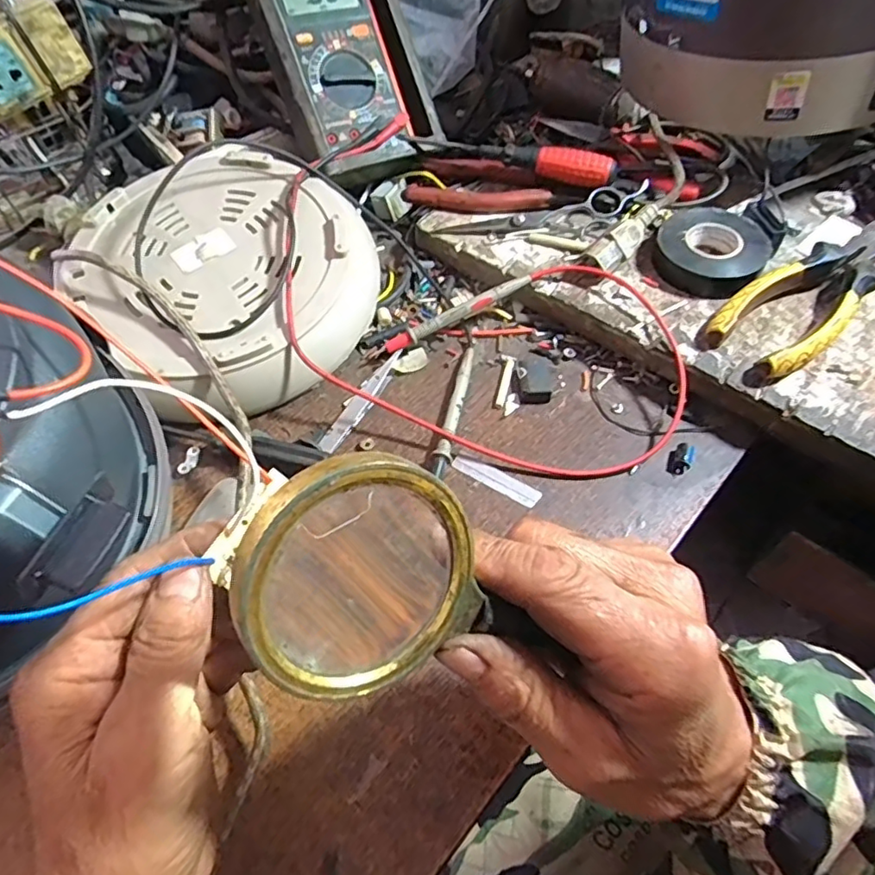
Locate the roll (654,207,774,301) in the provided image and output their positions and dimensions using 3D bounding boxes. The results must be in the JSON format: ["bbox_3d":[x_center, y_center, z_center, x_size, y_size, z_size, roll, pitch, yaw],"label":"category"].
[{"bbox_3d":[0.193,-0.133,0.417,0.070,0.017,0.077,-2,58,3],"label":"roll"}]

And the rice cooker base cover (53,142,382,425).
[{"bbox_3d":[-0.144,-0.117,0.421,0.200,0.051,0.220,-40,63,-19],"label":"rice cooker base cover"}]

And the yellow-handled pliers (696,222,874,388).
[{"bbox_3d":[0.249,-0.094,0.388,0.170,0.026,0.060,-33,61,-16],"label":"yellow-handled pliers"}]

